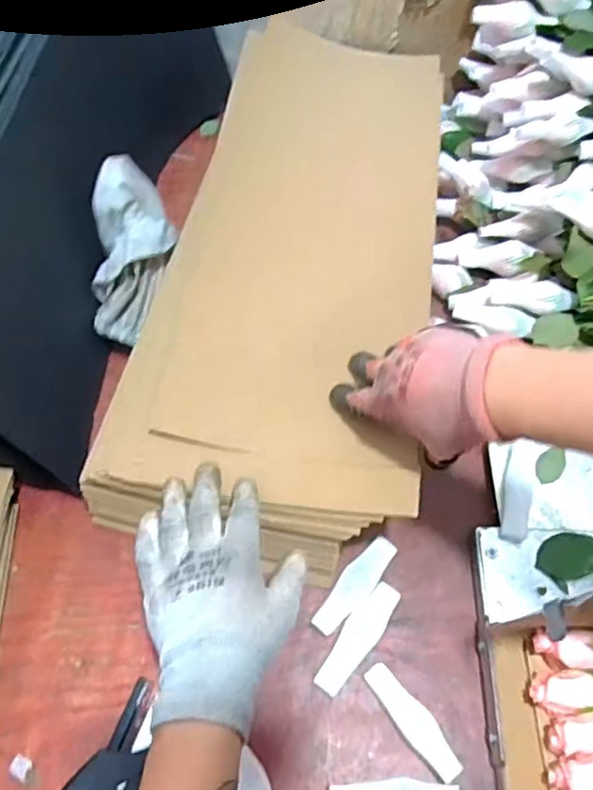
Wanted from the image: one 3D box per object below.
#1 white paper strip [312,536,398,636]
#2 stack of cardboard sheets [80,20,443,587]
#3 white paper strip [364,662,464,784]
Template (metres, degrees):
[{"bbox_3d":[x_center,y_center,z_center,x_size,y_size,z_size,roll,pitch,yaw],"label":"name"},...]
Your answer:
[{"bbox_3d":[0.047,0.153,0.499,0.026,0.010,0.087,39,67,19],"label":"white paper strip"},{"bbox_3d":[0.006,-0.152,0.610,0.248,0.038,0.599,9,60,4],"label":"stack of cardboard sheets"},{"bbox_3d":[0.084,0.238,0.455,0.023,0.008,0.087,-31,65,-17],"label":"white paper strip"}]

